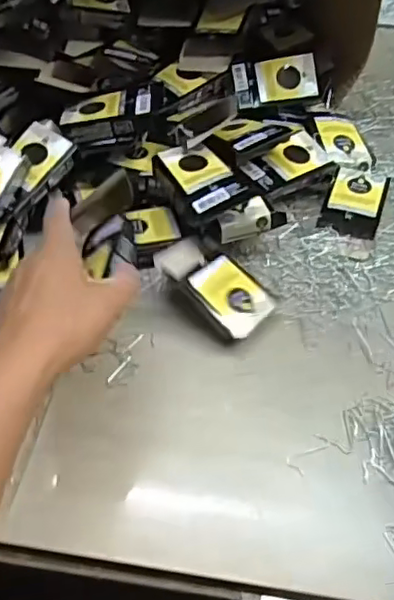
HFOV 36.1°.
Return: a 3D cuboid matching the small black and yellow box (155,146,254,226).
[{"bbox_3d":[0.002,-0.103,0.530,0.054,0.026,0.089,-19,55,-13],"label":"small black and yellow box"}]

